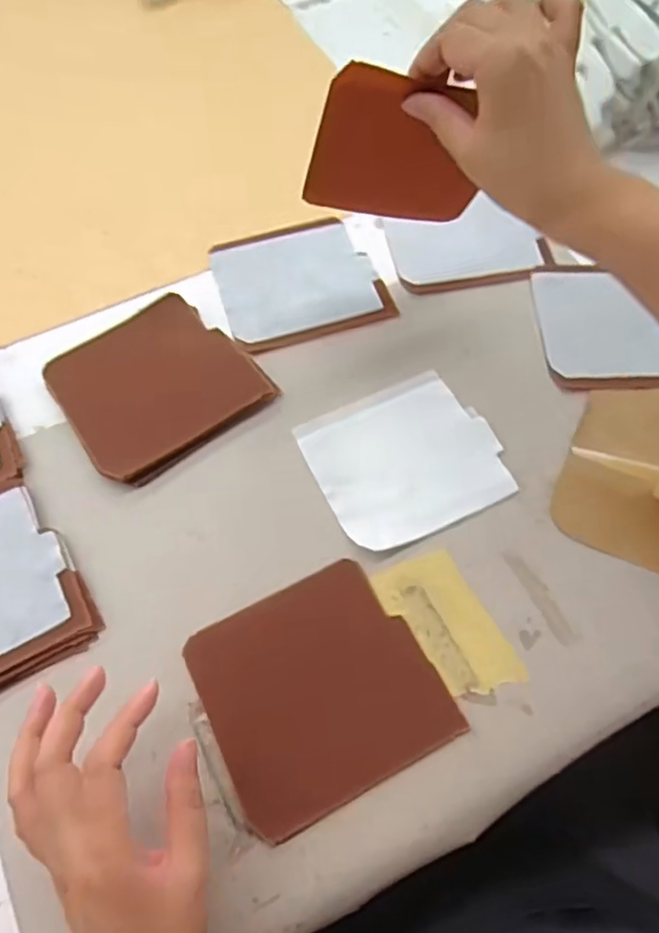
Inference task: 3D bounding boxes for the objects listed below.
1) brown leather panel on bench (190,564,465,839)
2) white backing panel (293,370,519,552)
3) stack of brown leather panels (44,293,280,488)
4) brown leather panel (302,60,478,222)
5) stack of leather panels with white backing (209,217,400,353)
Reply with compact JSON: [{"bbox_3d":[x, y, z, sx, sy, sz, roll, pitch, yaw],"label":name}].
[{"bbox_3d":[-0.007,0.137,0.379,0.135,0.004,0.129,-25,66,-12],"label":"brown leather panel on bench"},{"bbox_3d":[0.056,-0.008,0.447,0.130,0.004,0.118,-23,66,-11],"label":"white backing panel"},{"bbox_3d":[-0.133,-0.066,0.469,0.137,0.010,0.133,-35,68,-16],"label":"stack of brown leather panels"},{"bbox_3d":[0.044,-0.205,0.397,0.109,0.101,0.010,9,66,-3],"label":"brown leather panel"},{"bbox_3d":[-0.028,-0.163,0.529,0.134,0.005,0.128,-16,64,-8],"label":"stack of leather panels with white backing"}]

